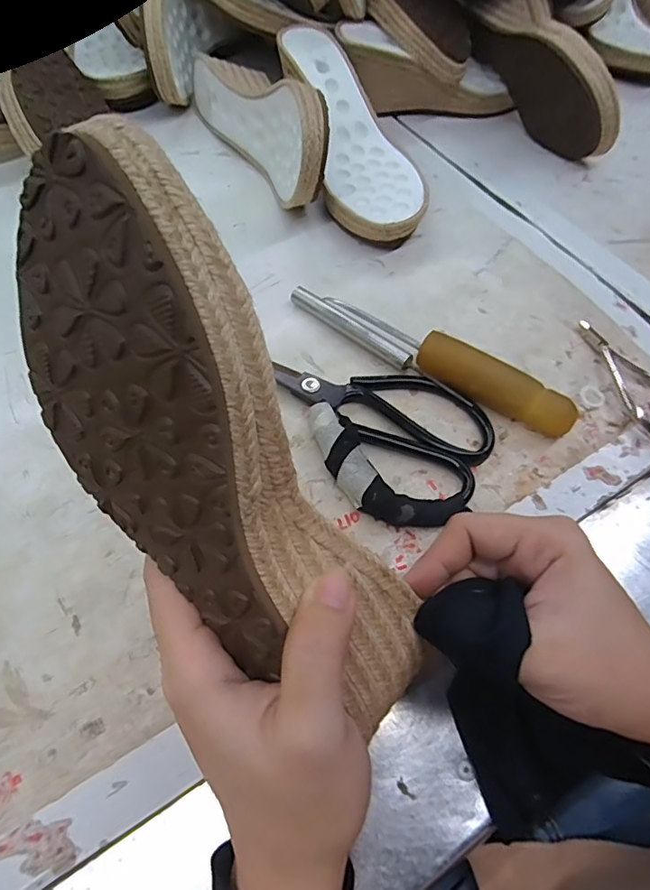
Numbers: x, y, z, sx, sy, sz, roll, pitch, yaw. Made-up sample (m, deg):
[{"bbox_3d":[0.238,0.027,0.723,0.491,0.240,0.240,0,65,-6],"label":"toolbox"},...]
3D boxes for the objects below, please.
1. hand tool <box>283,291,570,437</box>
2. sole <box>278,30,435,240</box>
[{"bbox_3d":[0.066,-0.061,0.339,0.201,0.027,0.028,27,63,13],"label":"hand tool"},{"bbox_3d":[0.026,-0.266,0.434,0.080,0.064,0.230,-13,62,-10],"label":"sole"}]

